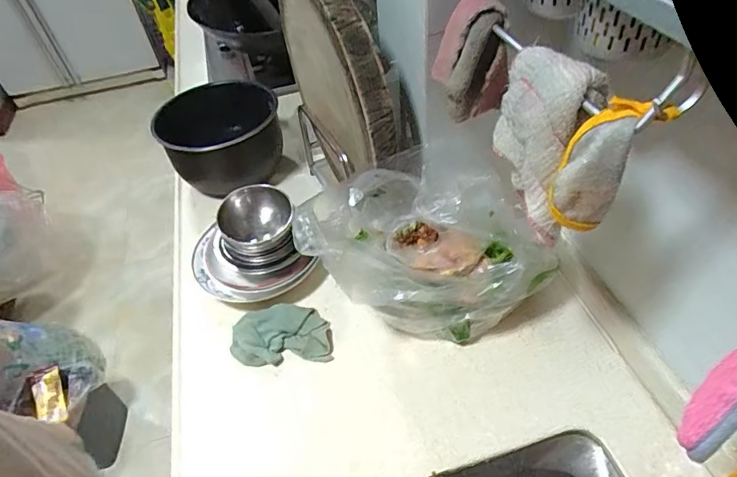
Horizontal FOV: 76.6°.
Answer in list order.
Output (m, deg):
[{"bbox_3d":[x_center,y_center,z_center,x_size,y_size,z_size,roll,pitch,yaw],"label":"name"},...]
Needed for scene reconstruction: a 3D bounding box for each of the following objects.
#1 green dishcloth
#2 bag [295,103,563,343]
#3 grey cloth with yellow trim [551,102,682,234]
[{"bbox_3d":[-0.127,0.137,0.676,0.142,0.031,0.085,-6,48,0],"label":"green dishcloth"},{"bbox_3d":[0.065,0.026,0.633,0.283,0.216,0.202,-23,49,-14],"label":"bag"},{"bbox_3d":[0.175,-0.052,0.355,0.059,0.104,0.031,23,54,25],"label":"grey cloth with yellow trim"}]

